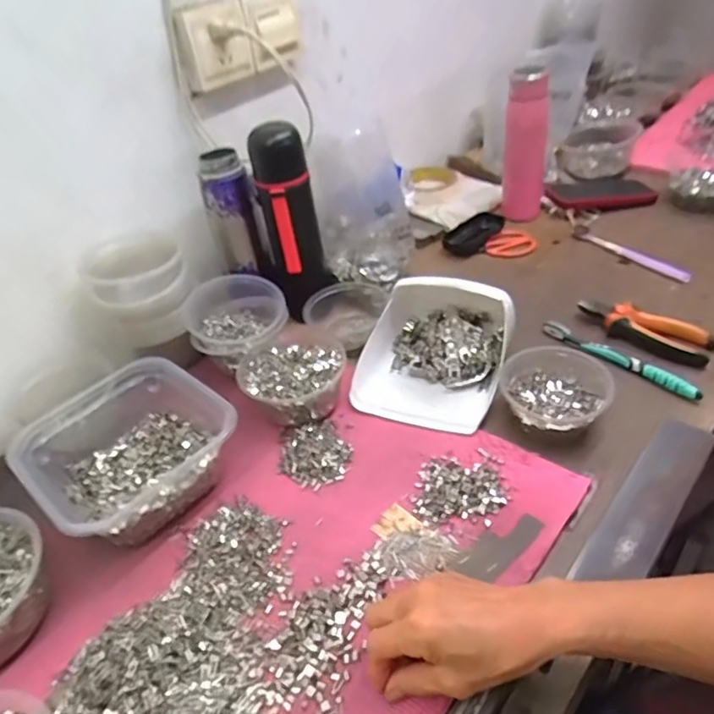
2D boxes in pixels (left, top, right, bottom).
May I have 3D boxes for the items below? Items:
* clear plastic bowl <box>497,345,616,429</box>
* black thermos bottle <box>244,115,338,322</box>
[{"bbox_3d":[0.200,0.041,0.583,0.104,0.054,0.096,-5,39,4],"label":"clear plastic bowl"},{"bbox_3d":[-0.076,-0.158,0.706,0.073,0.236,0.068,-12,42,-4],"label":"black thermos bottle"}]

